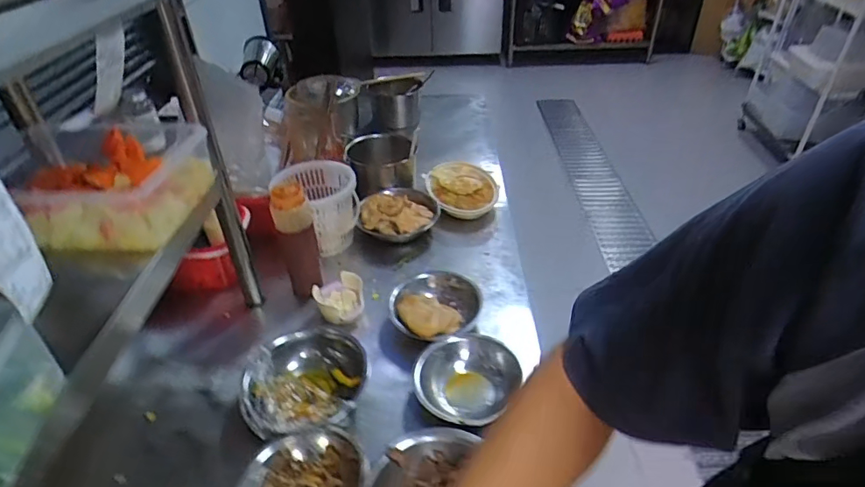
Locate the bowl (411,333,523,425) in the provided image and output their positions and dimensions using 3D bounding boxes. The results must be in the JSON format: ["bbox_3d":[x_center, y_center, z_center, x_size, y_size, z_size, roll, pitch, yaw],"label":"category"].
[{"bbox_3d":[0.056,0.210,0.773,0.150,0.081,0.164,-2,37,1],"label":"bowl"}]

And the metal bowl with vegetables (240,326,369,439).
[{"bbox_3d":[-0.193,0.210,0.772,0.175,0.081,0.181,-2,37,1],"label":"metal bowl with vegetables"}]

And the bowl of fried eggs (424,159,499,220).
[{"bbox_3d":[0.072,-0.127,1.225,0.174,0.063,0.227,-3,37,0],"label":"bowl of fried eggs"}]

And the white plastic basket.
[{"bbox_3d":[-0.238,-0.087,1.101,0.146,0.161,0.169,-31,45,-32],"label":"white plastic basket"}]

